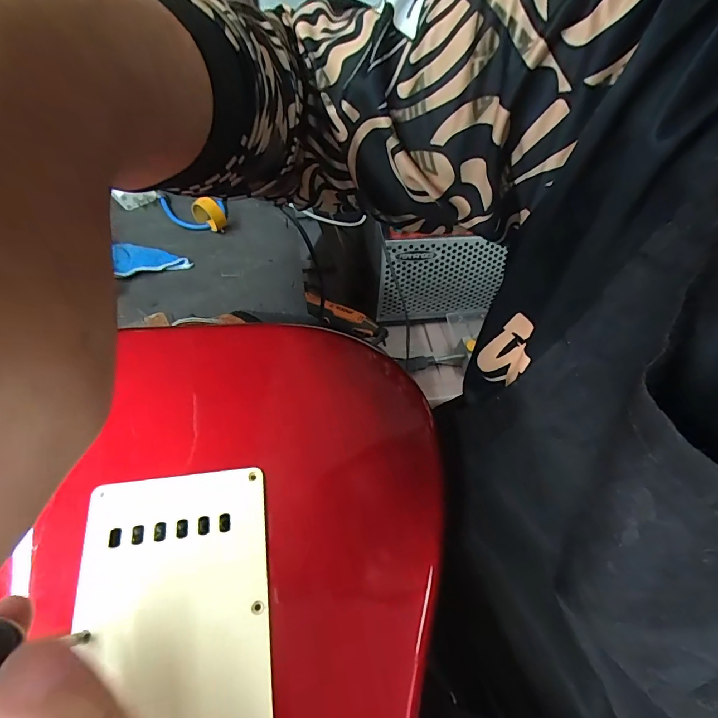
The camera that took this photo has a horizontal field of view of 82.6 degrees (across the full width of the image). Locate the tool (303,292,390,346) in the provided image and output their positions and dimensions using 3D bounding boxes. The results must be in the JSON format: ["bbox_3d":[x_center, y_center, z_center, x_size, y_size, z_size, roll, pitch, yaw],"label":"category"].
[{"bbox_3d":[-0.030,-0.083,0.844,0.191,0.027,0.057,22,55,15],"label":"tool"}]

